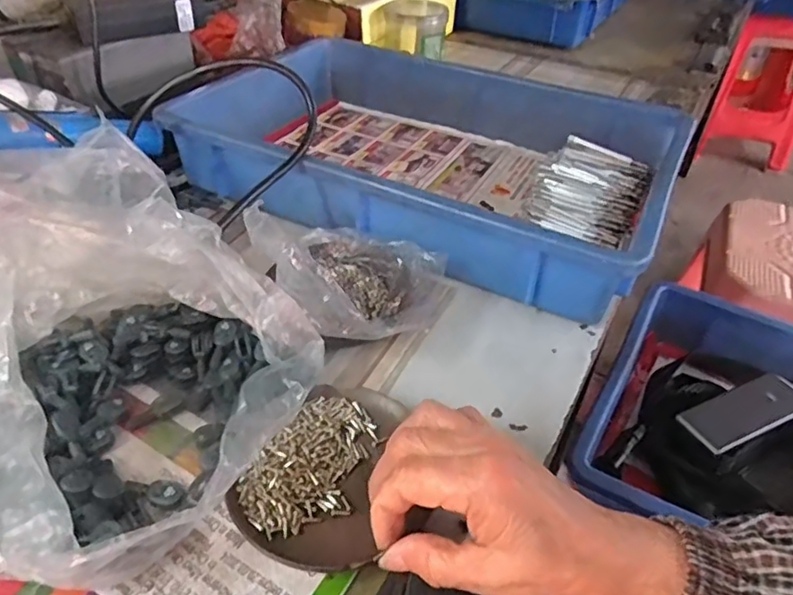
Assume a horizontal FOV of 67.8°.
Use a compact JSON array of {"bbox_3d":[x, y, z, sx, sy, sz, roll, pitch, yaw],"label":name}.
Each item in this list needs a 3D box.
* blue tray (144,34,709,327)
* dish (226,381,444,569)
[{"bbox_3d":[0.026,-0.146,0.578,0.434,0.079,0.293,20,43,19],"label":"blue tray"},{"bbox_3d":[-0.027,0.098,0.327,0.095,0.014,0.112,20,43,19],"label":"dish"}]

